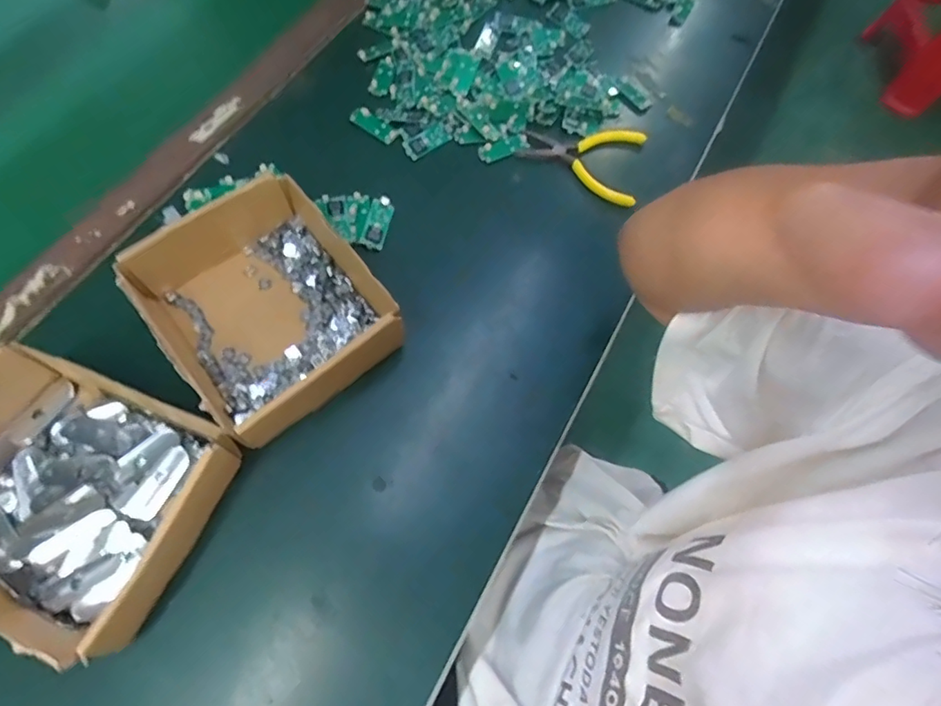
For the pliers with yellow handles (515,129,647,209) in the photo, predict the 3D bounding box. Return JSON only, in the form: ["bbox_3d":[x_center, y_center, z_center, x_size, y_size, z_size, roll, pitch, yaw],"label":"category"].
[{"bbox_3d":[0.113,-0.195,0.519,0.118,0.009,0.086,26,67,8],"label":"pliers with yellow handles"}]

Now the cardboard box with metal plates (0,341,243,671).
[{"bbox_3d":[-0.265,0.086,0.344,0.181,0.049,0.146,21,67,7],"label":"cardboard box with metal plates"}]

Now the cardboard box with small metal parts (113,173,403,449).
[{"bbox_3d":[-0.157,-0.047,0.410,0.153,0.045,0.173,-39,73,-18],"label":"cardboard box with small metal parts"}]

